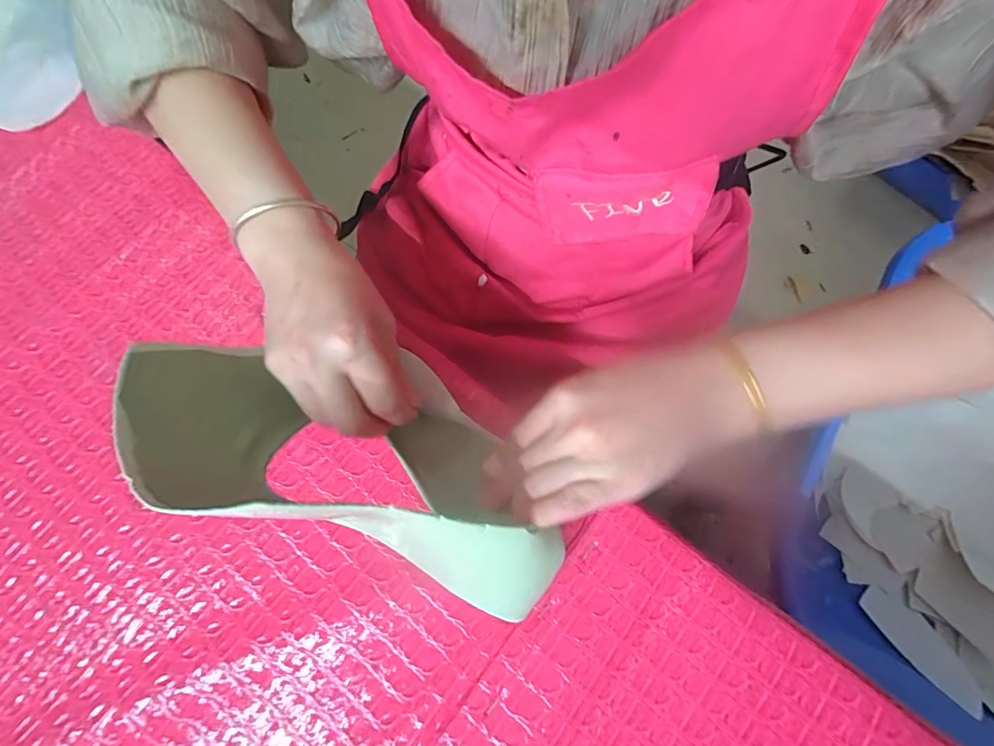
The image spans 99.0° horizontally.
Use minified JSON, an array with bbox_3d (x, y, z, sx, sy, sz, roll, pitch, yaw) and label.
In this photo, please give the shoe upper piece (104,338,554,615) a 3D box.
[{"bbox_3d":[-0.069,0.035,0.218,0.226,0.081,0.104,24,77,-8],"label":"shoe upper piece"}]

